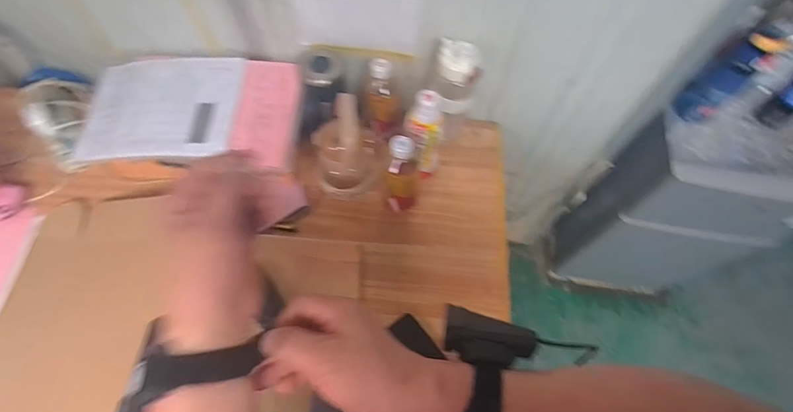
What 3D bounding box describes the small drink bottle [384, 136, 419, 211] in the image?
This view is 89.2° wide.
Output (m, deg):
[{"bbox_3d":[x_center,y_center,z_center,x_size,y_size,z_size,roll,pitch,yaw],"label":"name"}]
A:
[{"bbox_3d":[0.007,-0.050,0.693,0.067,0.171,0.053,8,65,2],"label":"small drink bottle"}]

